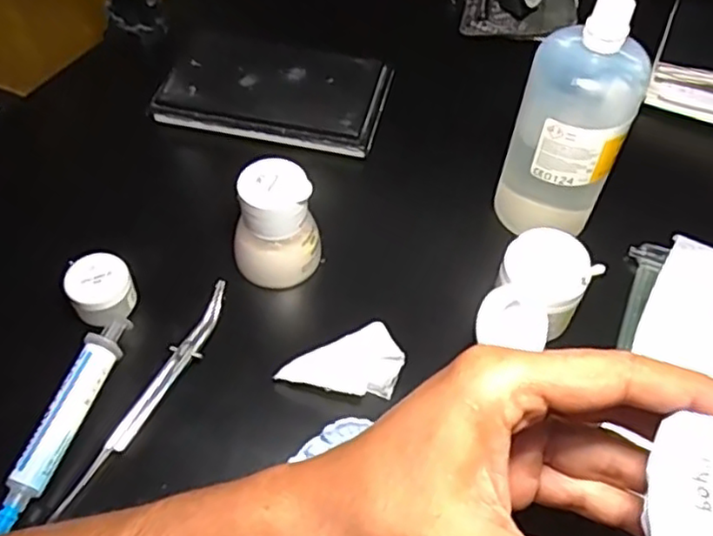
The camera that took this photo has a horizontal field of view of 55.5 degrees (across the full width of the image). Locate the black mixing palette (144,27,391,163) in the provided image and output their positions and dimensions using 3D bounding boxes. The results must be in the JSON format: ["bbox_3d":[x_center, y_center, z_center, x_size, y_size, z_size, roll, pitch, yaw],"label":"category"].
[{"bbox_3d":[-0.059,-0.127,0.482,0.152,0.026,0.084,11,53,7],"label":"black mixing palette"}]

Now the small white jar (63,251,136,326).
[{"bbox_3d":[-0.137,0.013,0.366,0.031,0.028,0.031,1,53,-1],"label":"small white jar"}]

